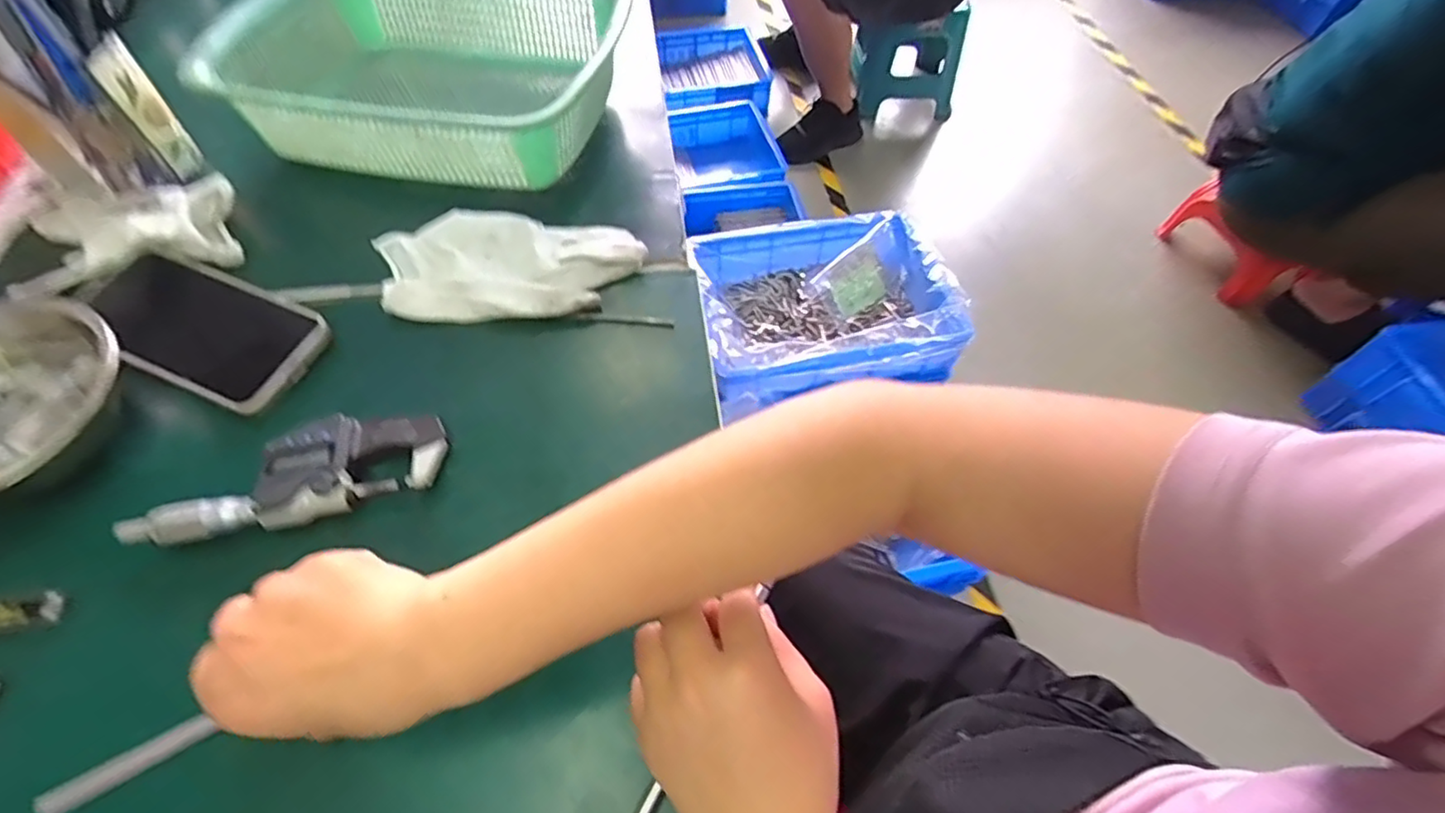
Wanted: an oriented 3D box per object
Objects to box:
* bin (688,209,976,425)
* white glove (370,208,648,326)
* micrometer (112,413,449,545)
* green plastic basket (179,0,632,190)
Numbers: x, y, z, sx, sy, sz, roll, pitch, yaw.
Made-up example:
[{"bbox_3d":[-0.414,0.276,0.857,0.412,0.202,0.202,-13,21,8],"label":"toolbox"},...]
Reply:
[{"bbox_3d":[0.160,-0.161,1.058,0.409,0.127,0.324,-10,57,-7],"label":"bin"},{"bbox_3d":[-0.146,-0.097,0.439,0.176,0.021,0.084,-3,57,-2],"label":"white glove"},{"bbox_3d":[-0.236,0.039,0.352,0.159,0.021,0.054,-17,58,-11],"label":"micrometer"},{"bbox_3d":[-0.226,-0.264,0.505,0.282,0.070,0.211,10,57,6],"label":"green plastic basket"}]

